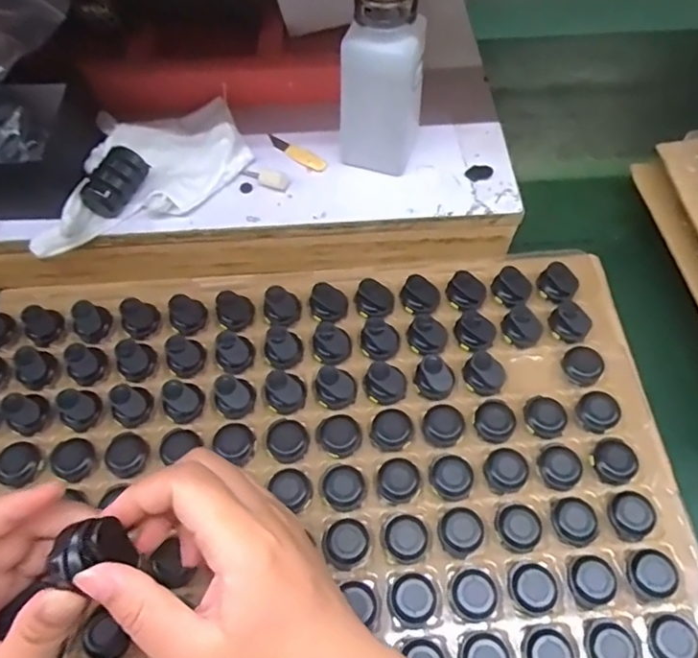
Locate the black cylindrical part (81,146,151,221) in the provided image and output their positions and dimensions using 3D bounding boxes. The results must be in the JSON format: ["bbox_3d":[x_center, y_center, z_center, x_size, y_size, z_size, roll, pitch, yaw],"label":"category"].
[{"bbox_3d":[-0.177,-0.112,0.426,0.025,0.027,0.051,23,64,13],"label":"black cylindrical part"}]

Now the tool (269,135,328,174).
[{"bbox_3d":[-0.042,-0.144,0.460,0.055,0.005,0.015,37,67,19],"label":"tool"}]

